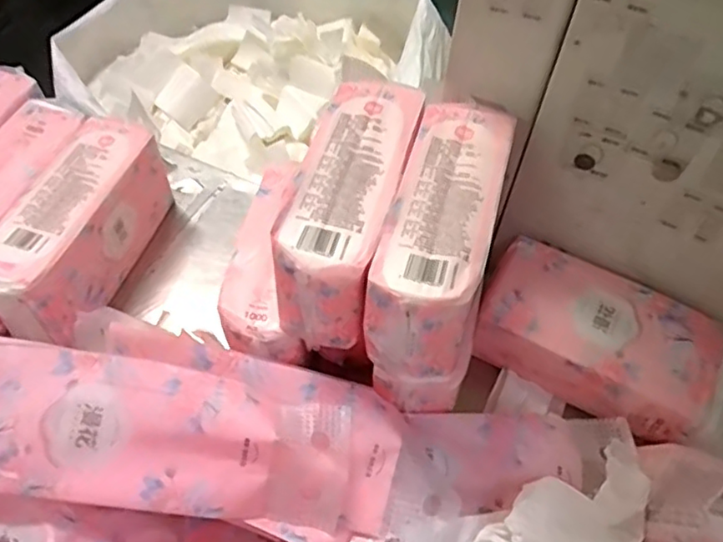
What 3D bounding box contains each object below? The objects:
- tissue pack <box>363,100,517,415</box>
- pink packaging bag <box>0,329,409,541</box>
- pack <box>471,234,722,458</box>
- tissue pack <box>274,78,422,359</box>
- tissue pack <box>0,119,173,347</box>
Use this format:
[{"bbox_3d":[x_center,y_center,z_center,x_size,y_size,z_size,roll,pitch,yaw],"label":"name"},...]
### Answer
[{"bbox_3d":[0.077,-0.017,0.602,0.099,0.167,0.252,14,54,7],"label":"tissue pack"},{"bbox_3d":[-0.170,0.137,0.551,0.402,0.085,0.153,8,53,2],"label":"pink packaging bag"},{"bbox_3d":[0.278,0.084,0.666,0.294,0.066,0.142,25,56,14],"label":"pack"},{"bbox_3d":[-0.011,-0.061,0.597,0.089,0.113,0.244,13,54,6],"label":"tissue pack"},{"bbox_3d":[-0.336,-0.047,0.735,0.094,0.129,0.272,13,54,6],"label":"tissue pack"}]

